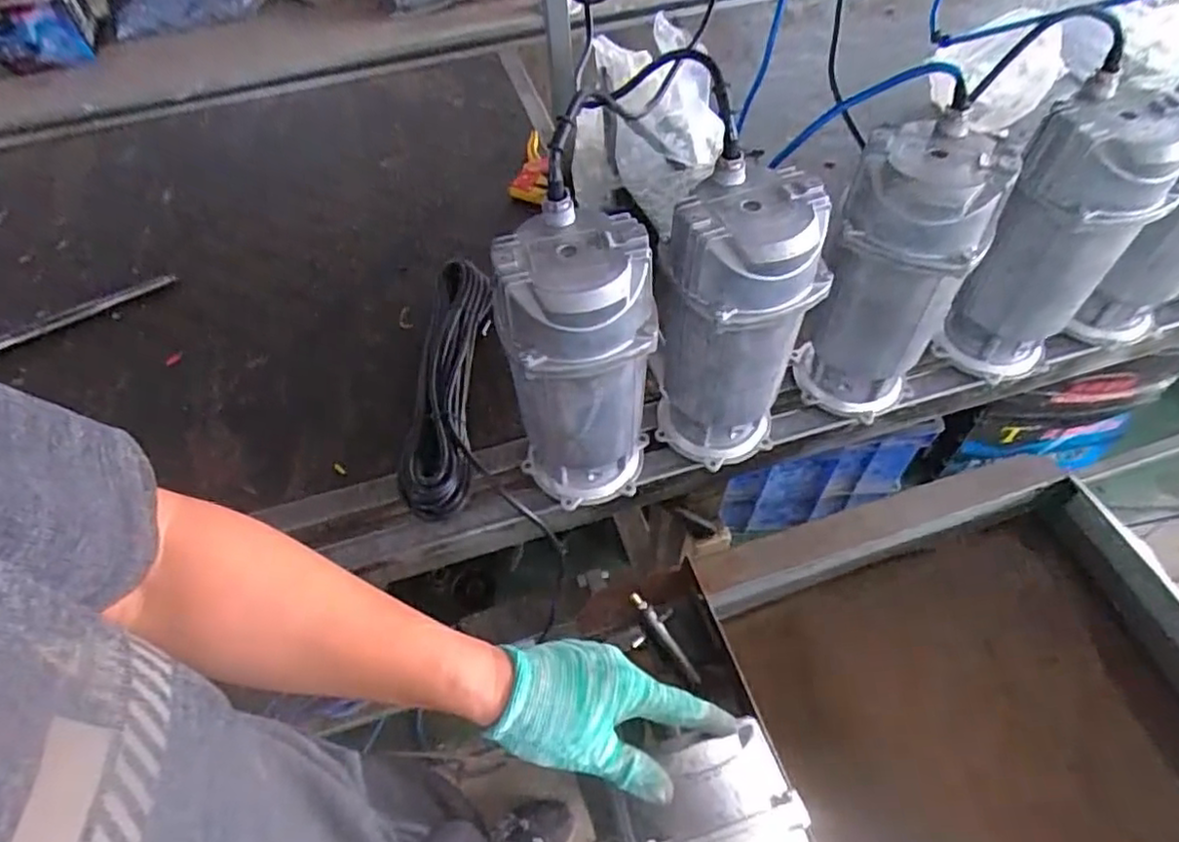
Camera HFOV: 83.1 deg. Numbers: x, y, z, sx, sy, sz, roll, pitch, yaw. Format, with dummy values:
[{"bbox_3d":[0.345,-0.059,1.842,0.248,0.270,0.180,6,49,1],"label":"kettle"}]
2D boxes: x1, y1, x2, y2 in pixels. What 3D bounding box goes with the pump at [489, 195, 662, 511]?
[{"bbox_3d":[-0.008,-0.038,0.617,0.127,0.296,0.108,-5,54,-1],"label":"pump"}]

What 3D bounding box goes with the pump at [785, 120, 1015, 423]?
[{"bbox_3d":[0.298,-0.134,0.677,0.124,0.302,0.102,15,56,13],"label":"pump"}]

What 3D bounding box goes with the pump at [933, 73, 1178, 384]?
[{"bbox_3d":[0.476,-0.178,0.698,0.116,0.295,0.127,-30,58,-18],"label":"pump"}]

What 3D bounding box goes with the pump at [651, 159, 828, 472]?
[{"bbox_3d":[0.135,-0.079,0.639,0.135,0.295,0.119,7,55,8],"label":"pump"}]

